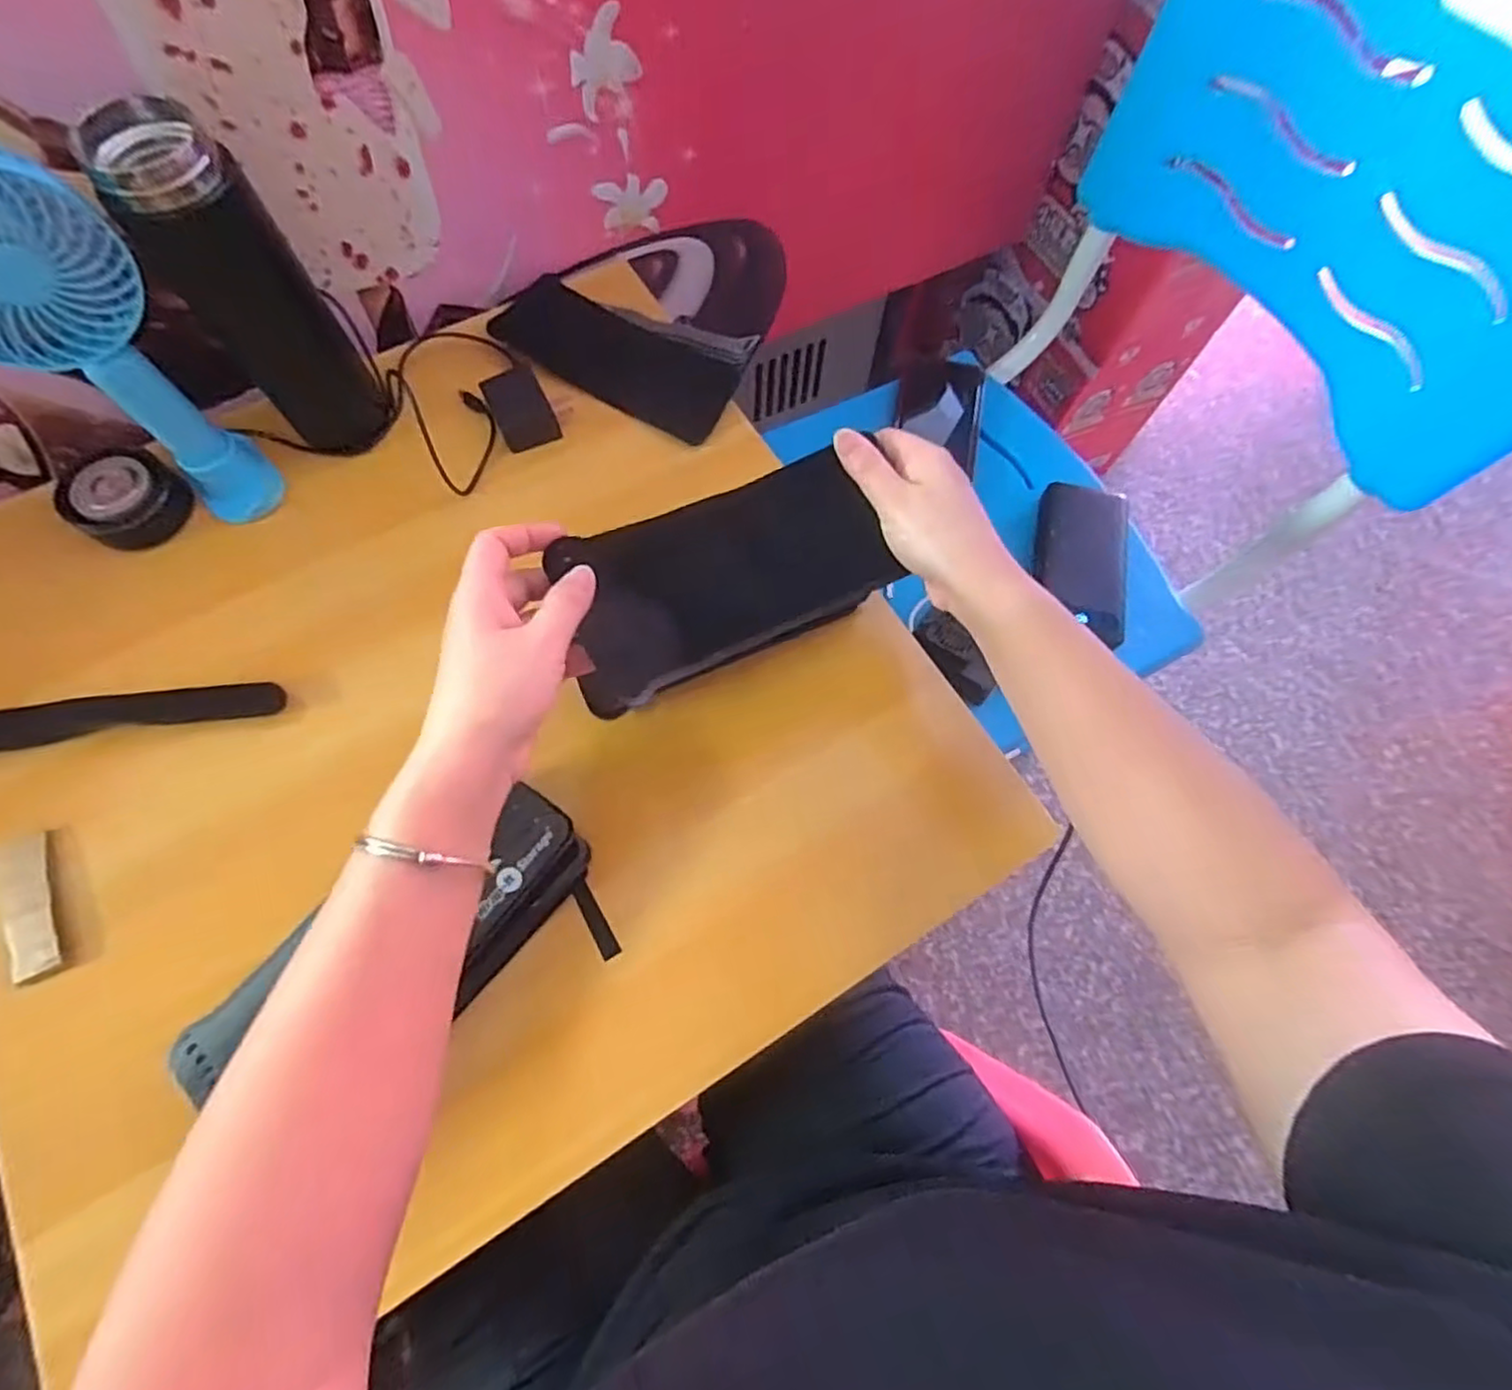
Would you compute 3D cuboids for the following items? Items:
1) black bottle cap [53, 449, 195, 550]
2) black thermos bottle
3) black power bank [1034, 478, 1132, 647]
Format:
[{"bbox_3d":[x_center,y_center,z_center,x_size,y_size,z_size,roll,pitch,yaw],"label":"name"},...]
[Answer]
[{"bbox_3d":[-0.443,-0.139,0.474,0.061,0.027,0.066,1,70,-2],"label":"black bottle cap"},{"bbox_3d":[-0.322,-0.253,0.441,0.072,0.193,0.058,-35,75,-14],"label":"black thermos bottle"},{"bbox_3d":[0.285,-0.119,0.585,0.073,0.023,0.147,14,70,3],"label":"black power bank"}]

